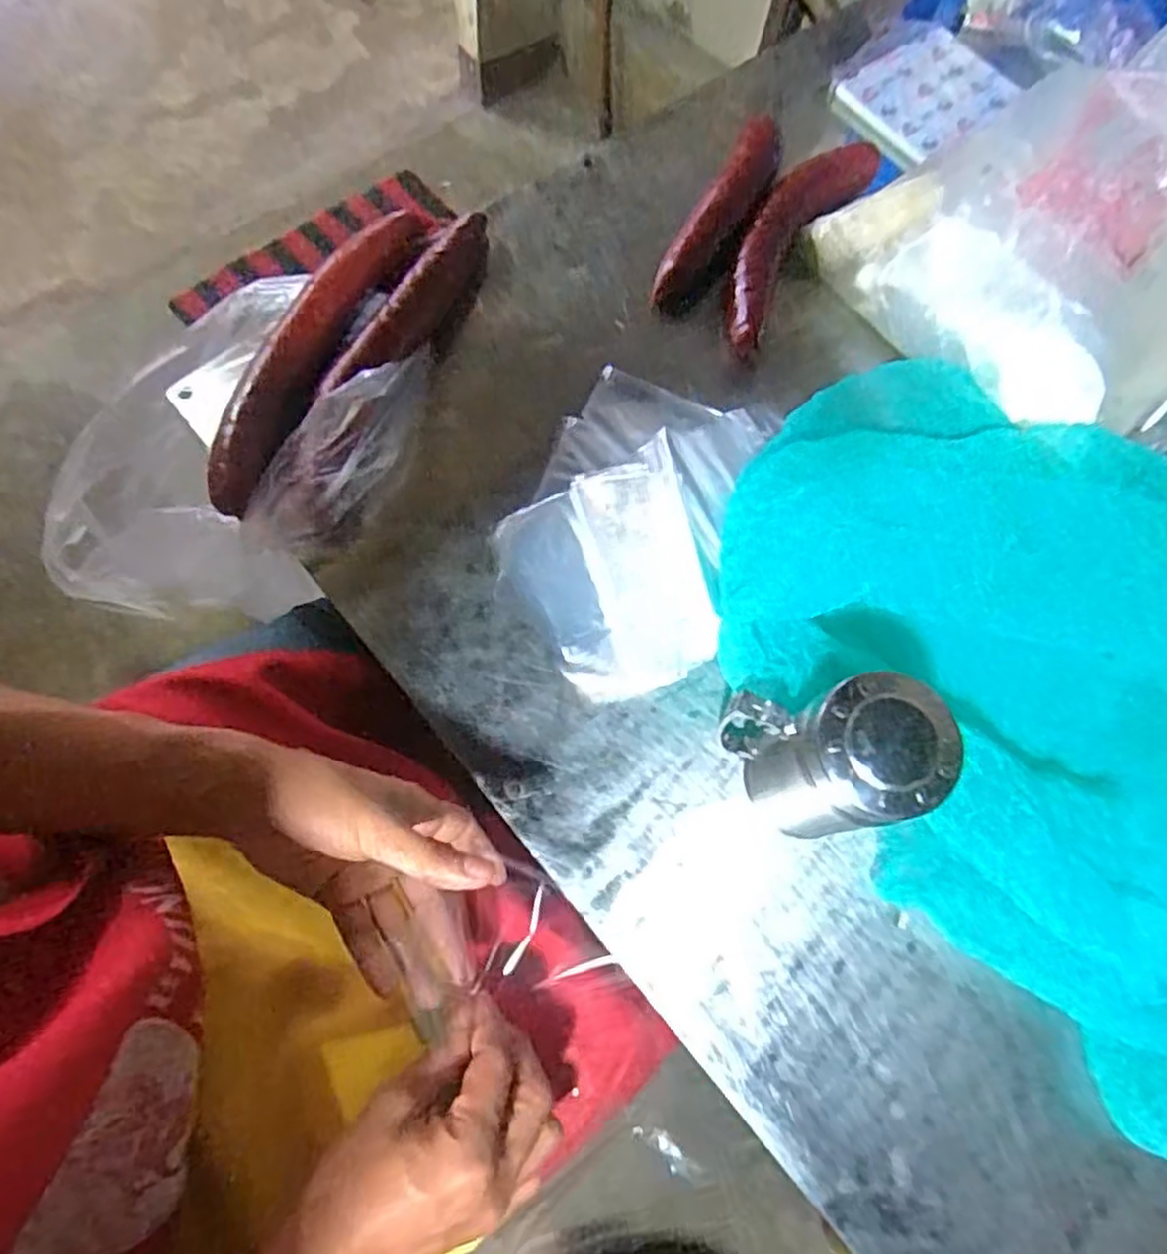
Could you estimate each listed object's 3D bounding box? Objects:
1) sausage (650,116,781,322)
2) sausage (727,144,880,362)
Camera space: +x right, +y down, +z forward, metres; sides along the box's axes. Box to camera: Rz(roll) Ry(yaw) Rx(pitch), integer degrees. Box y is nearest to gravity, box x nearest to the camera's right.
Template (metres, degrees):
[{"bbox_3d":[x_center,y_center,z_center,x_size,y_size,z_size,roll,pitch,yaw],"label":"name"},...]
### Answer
[{"bbox_3d":[0.116,-0.353,0.651,0.050,0.045,0.198,30,72,7],"label":"sausage"},{"bbox_3d":[0.175,-0.331,0.650,0.059,0.030,0.234,33,71,7],"label":"sausage"}]

